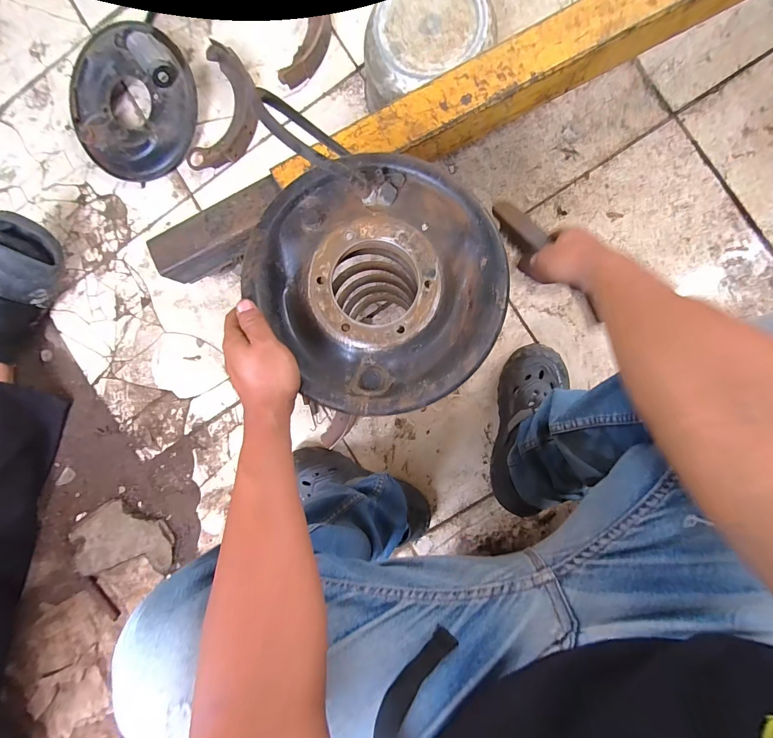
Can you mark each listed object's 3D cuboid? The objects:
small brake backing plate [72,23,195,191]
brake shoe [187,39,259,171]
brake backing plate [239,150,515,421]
[{"bbox_3d":[-0.497,-0.510,0.682,0.249,0.076,0.257,0,91,6],"label":"small brake backing plate"},{"bbox_3d":[-0.307,-0.489,0.683,0.114,0.033,0.216,15,92,6],"label":"brake shoe"},{"bbox_3d":[-0.004,-0.092,0.371,0.240,0.051,0.257,0,93,6],"label":"brake backing plate"}]

